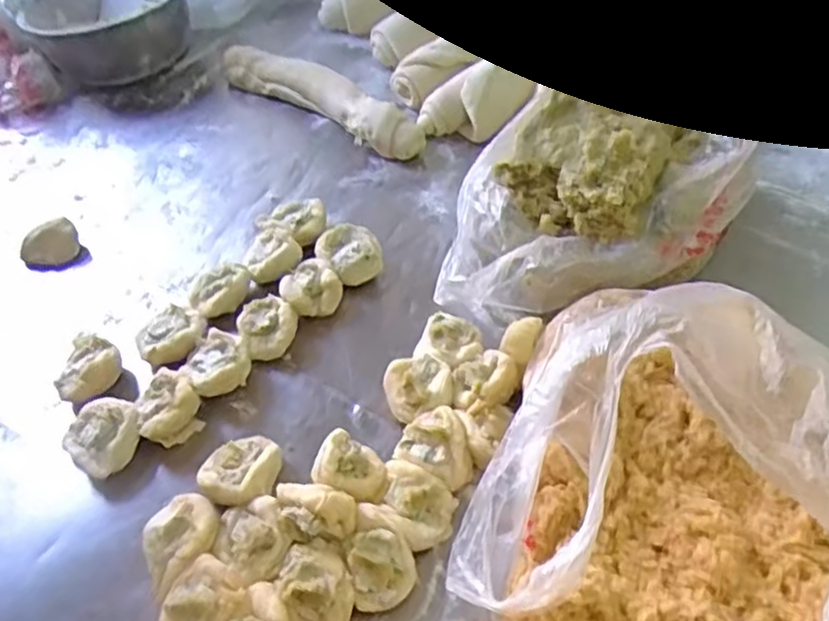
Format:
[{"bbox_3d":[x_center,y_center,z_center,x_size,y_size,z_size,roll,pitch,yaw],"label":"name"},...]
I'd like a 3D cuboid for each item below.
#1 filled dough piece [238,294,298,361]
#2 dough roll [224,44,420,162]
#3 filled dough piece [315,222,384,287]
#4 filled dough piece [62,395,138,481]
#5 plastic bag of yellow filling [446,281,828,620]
[{"bbox_3d":[-0.109,0.014,0.511,0.041,0.028,0.049,-24,50,-17],"label":"filled dough piece"},{"bbox_3d":[-0.100,-0.222,0.708,0.257,0.045,0.046,30,56,28],"label":"dough roll"},{"bbox_3d":[-0.053,-0.044,0.560,0.048,0.028,0.058,-17,49,-11],"label":"filled dough piece"},{"bbox_3d":[-0.205,0.085,0.455,0.044,0.031,0.047,-2,47,2],"label":"filled dough piece"},{"bbox_3d":[0.137,0.101,0.351,0.213,0.126,0.246,8,49,11],"label":"plastic bag of yellow filling"}]

